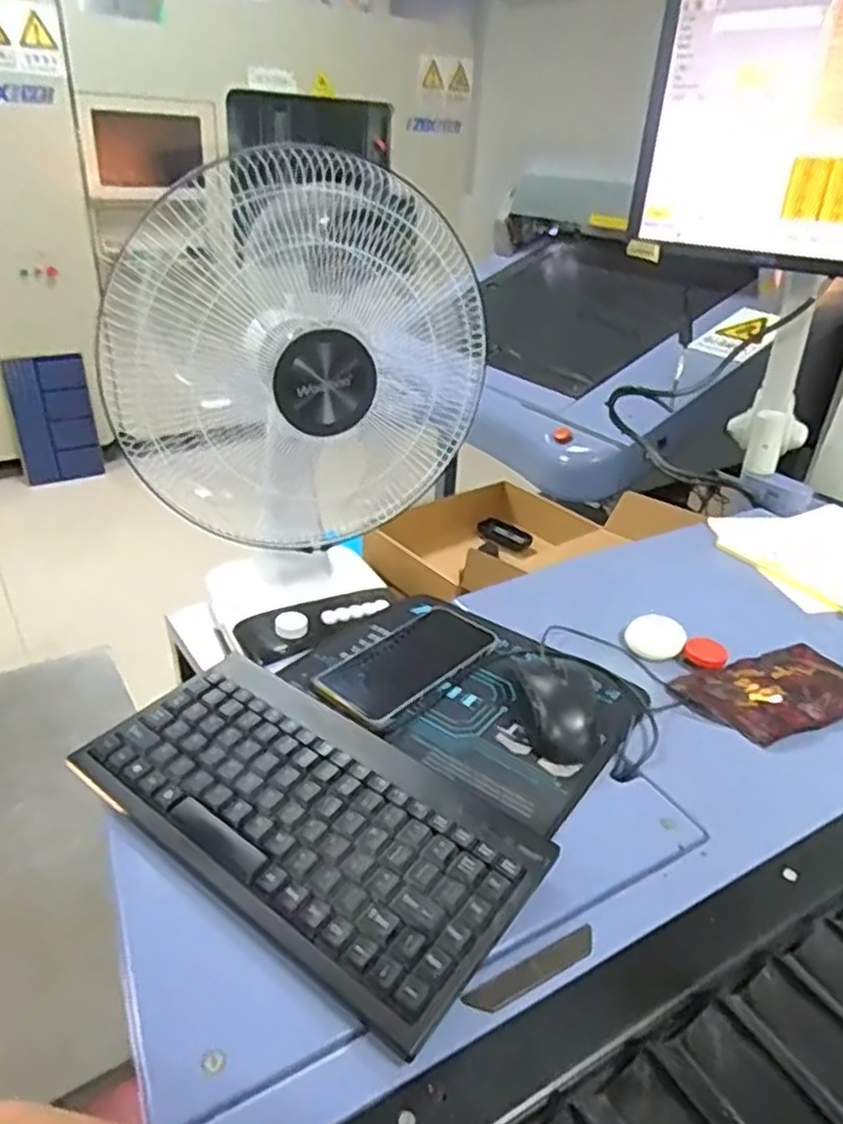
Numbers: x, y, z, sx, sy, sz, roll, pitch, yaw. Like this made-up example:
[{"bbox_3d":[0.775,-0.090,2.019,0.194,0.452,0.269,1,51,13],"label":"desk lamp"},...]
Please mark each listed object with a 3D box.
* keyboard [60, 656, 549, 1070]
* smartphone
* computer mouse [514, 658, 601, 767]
[{"bbox_3d":[-0.076,0.155,0.466,0.286,0.023,0.145,24,37,28],"label":"keyboard"},{"bbox_3d":[-0.010,0.087,0.625,0.077,0.017,0.157,29,39,33],"label":"smartphone"},{"bbox_3d":[0.108,0.107,0.561,0.051,0.032,0.093,0,32,-7],"label":"computer mouse"}]

